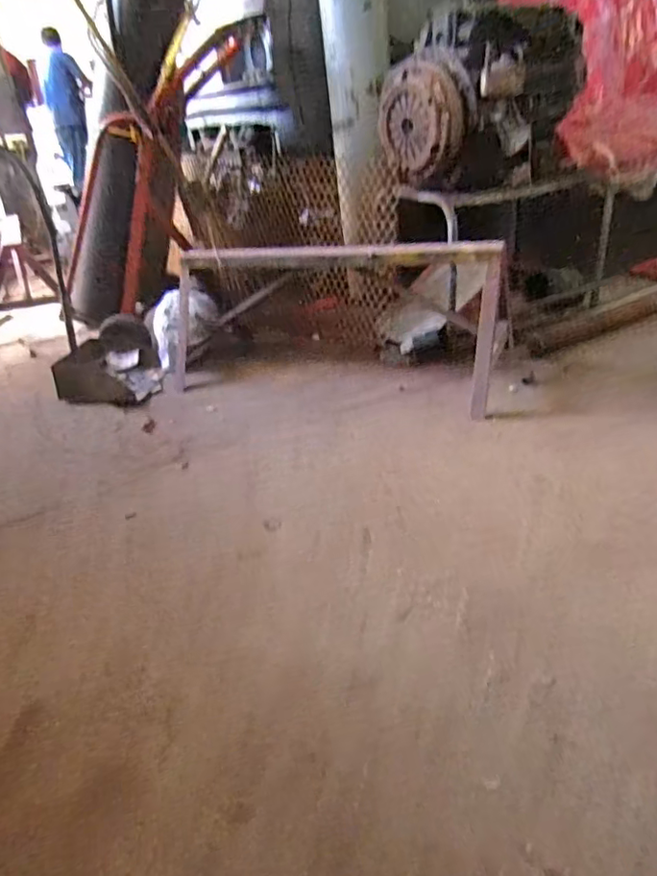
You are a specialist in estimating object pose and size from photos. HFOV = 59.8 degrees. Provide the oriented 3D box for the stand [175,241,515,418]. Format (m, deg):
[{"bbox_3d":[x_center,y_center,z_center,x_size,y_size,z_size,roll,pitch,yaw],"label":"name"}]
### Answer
[{"bbox_3d":[-0.033,-0.376,1.782,1.120,0.390,0.437,6,31,22],"label":"stand"}]

